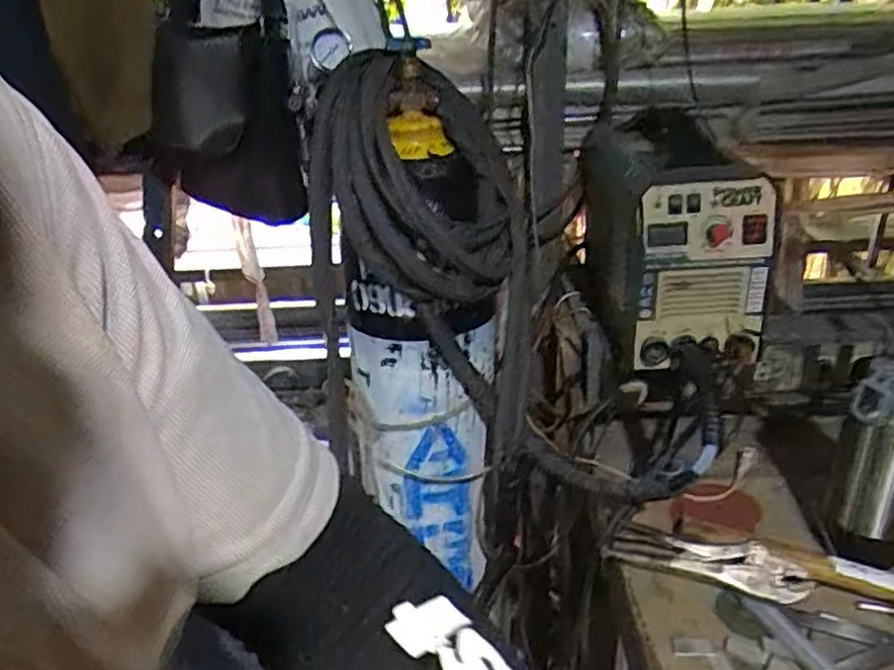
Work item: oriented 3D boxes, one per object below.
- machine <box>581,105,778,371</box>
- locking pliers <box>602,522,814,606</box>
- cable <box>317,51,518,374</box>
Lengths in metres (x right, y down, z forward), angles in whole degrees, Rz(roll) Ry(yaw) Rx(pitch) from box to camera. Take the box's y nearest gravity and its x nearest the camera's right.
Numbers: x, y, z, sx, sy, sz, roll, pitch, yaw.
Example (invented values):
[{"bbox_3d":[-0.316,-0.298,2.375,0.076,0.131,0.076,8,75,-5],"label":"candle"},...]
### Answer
[{"bbox_3d":[0.289,-0.145,0.960,0.158,0.243,0.373,-5,26,-2],"label":"machine"},{"bbox_3d":[0.293,0.258,0.783,0.211,0.034,0.052,7,28,22],"label":"locking pliers"},{"bbox_3d":[-0.034,-0.156,0.832,0.227,0.311,0.160,-1,26,8],"label":"cable"}]

